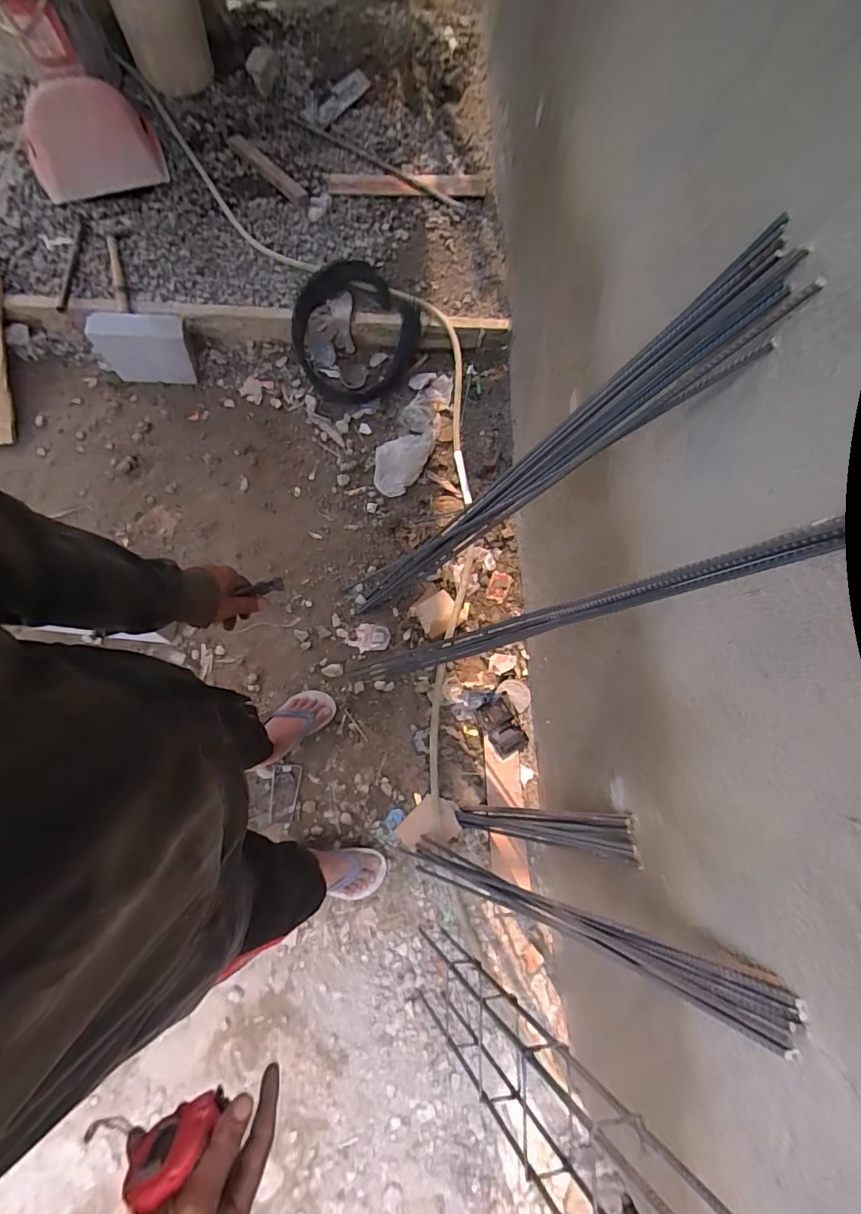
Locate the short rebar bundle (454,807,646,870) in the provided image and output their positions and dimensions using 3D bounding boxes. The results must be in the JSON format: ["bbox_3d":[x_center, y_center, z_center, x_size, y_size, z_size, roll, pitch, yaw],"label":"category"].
[{"bbox_3d":[0.204,0.463,1.033,0.031,0.578,0.072,2,71,-24],"label":"short rebar bundle"}]

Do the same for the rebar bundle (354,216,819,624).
[{"bbox_3d":[0.125,-0.197,0.877,0.045,0.983,0.112,7,70,-28],"label":"rebar bundle"}]

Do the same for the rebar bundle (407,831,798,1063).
[{"bbox_3d":[0.169,0.484,0.804,0.064,0.785,0.058,14,70,-26],"label":"rebar bundle"}]

